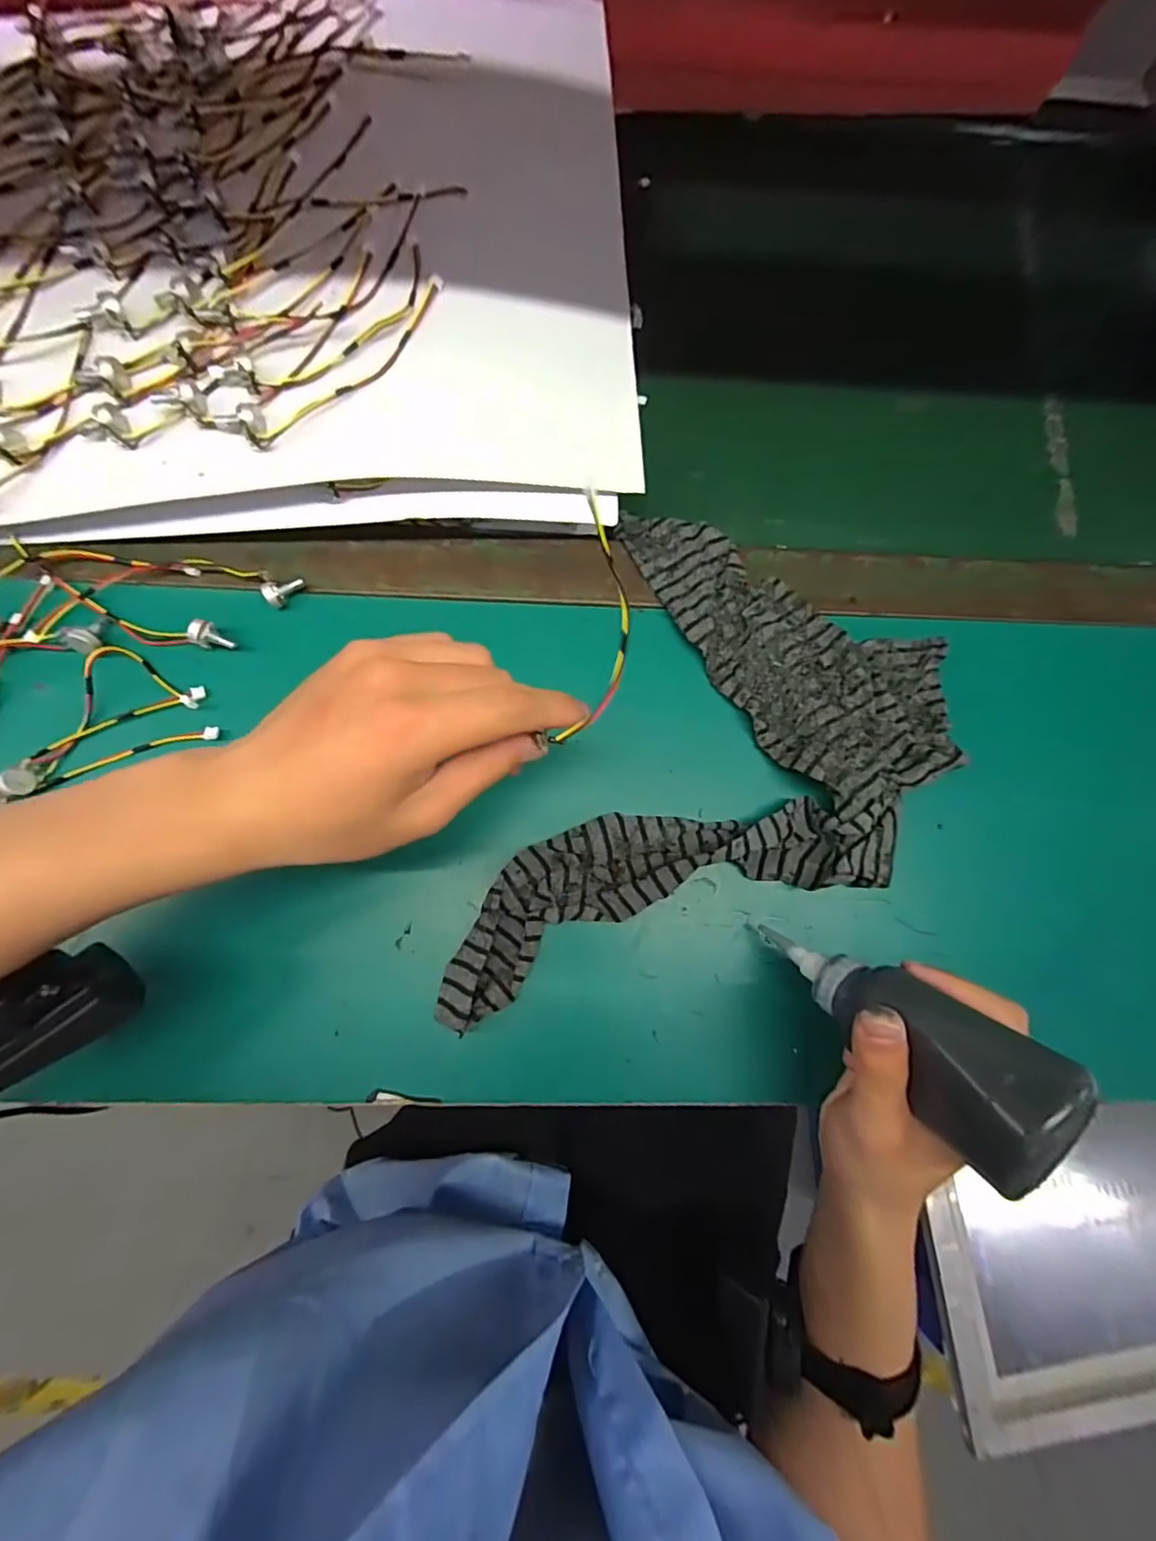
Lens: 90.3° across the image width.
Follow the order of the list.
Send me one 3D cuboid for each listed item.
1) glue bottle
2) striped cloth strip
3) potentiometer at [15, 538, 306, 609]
[{"bbox_3d":[0.144,0.116,0.268,0.050,0.138,0.032,-45,121,-9],"label":"glue bottle"},{"bbox_3d":[0.092,0.014,0.352,0.238,0.046,0.332,21,82,-3],"label":"striped cloth strip"},{"bbox_3d":[-0.261,-0.127,0.357,0.173,0.015,0.020,10,79,-1],"label":"potentiometer"}]

